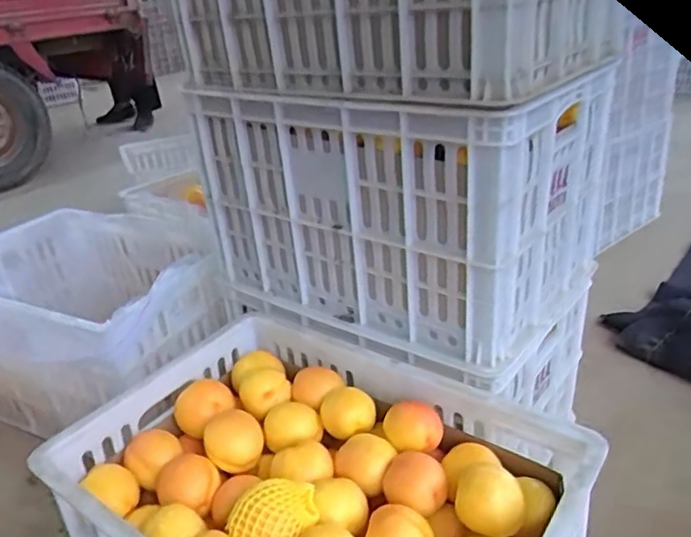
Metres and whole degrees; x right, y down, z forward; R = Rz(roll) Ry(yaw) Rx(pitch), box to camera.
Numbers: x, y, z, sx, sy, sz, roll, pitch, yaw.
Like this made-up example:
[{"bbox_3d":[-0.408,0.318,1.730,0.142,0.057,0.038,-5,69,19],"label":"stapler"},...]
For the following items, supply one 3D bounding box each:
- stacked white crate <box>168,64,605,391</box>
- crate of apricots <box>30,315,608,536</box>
[{"bbox_3d":[0.075,-0.102,0.848,0.474,0.308,0.311,15,34,37],"label":"stacked white crate"},{"bbox_3d":[-0.026,0.301,0.655,0.494,0.269,0.336,14,33,36],"label":"crate of apricots"}]

